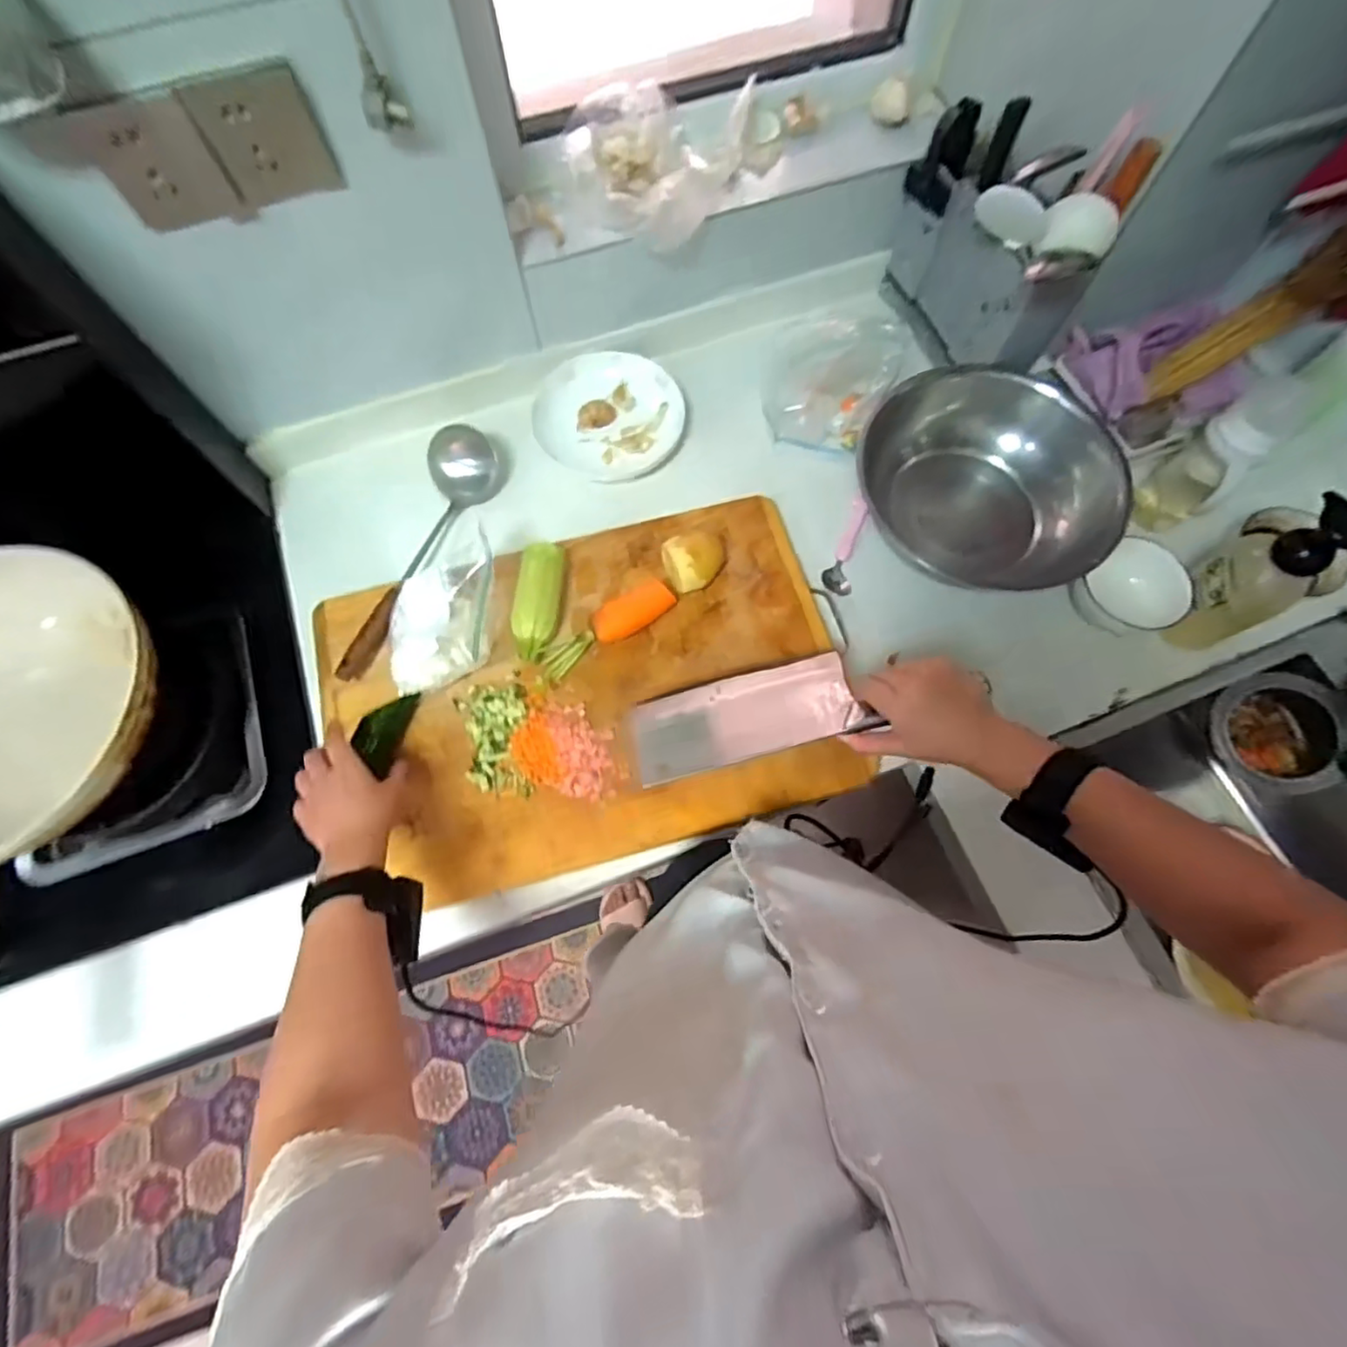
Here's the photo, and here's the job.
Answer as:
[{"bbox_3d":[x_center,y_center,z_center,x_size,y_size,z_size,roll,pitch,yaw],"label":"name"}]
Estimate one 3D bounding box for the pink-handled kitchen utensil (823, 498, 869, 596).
[{"bbox_3d":[0.209,-0.152,0.751,0.033,0.021,0.127,17,72,7],"label":"pink-handled kitchen utensil"}]

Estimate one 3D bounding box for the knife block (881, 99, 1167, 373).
[{"bbox_3d":[0.357,-0.482,0.710,0.113,0.269,0.261,-23,72,-7],"label":"knife block"}]

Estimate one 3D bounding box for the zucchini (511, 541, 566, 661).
[{"bbox_3d":[-0.148,-0.077,0.684,0.046,0.040,0.130,2,71,2],"label":"zucchini"}]

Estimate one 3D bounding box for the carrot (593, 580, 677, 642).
[{"bbox_3d":[-0.042,-0.066,0.677,0.093,0.044,0.034,-31,73,-9],"label":"carrot"}]

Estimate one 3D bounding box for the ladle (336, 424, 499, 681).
[{"bbox_3d":[-0.281,-0.136,0.714,0.085,0.072,0.324,9,71,4],"label":"ladle"}]

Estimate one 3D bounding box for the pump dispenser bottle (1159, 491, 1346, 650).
[{"bbox_3d":[0.571,-0.089,0.626,0.063,0.199,0.079,-26,72,-8],"label":"pump dispenser bottle"}]

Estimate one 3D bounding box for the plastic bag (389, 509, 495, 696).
[{"bbox_3d":[-0.243,-0.070,0.661,0.121,0.078,0.164,-9,71,-2],"label":"plastic bag"}]

